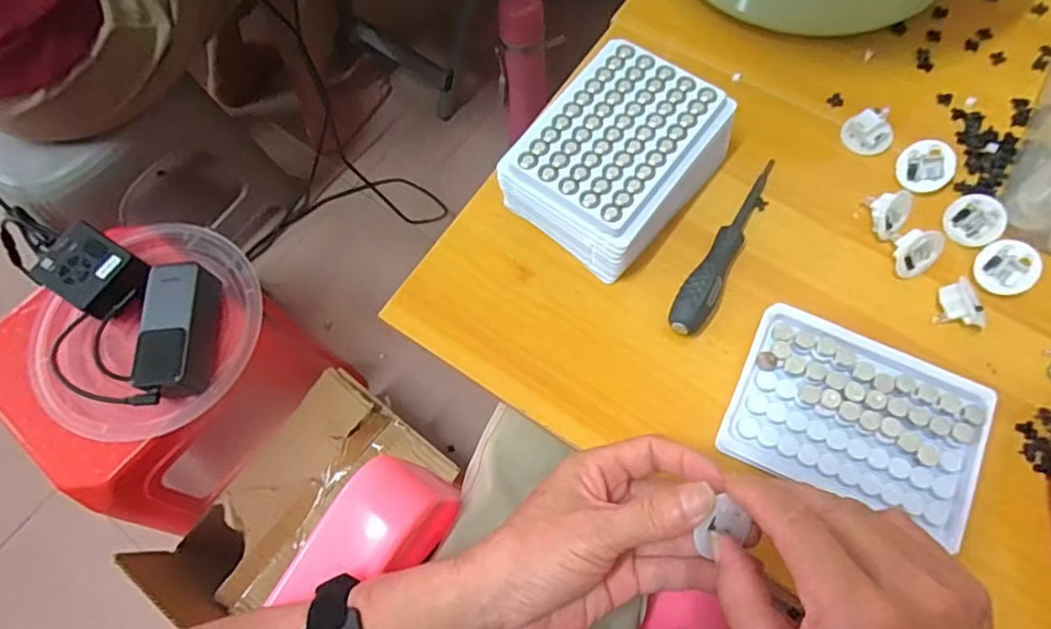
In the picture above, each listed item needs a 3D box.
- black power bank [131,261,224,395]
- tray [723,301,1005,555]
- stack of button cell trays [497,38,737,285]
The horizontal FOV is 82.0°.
[{"bbox_3d":[-0.359,0.017,0.624,0.057,0.052,0.134,-2,69,2],"label":"black power bank"},{"bbox_3d":[0.187,0.059,0.345,0.128,0.019,0.093,24,72,11],"label":"tray"},{"bbox_3d":[0.058,-0.099,0.397,0.095,0.063,0.129,38,75,15],"label":"stack of button cell trays"}]

